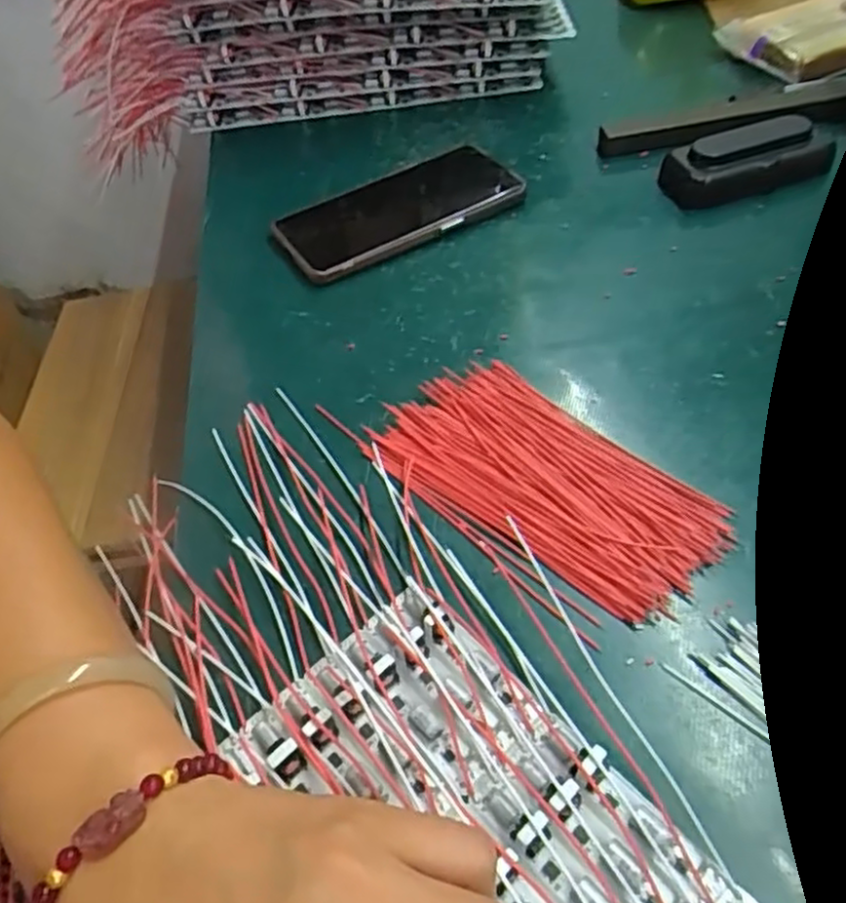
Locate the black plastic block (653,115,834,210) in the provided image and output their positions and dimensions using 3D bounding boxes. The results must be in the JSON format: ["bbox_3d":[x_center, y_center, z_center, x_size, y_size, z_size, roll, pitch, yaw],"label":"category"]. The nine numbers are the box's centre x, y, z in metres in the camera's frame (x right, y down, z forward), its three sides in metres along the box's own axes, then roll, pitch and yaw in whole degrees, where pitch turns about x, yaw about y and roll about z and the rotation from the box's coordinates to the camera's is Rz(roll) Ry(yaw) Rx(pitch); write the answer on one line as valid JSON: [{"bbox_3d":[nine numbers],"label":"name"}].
[{"bbox_3d":[0.213,-0.190,0.462,0.105,0.035,0.044,-17,54,-3],"label":"black plastic block"}]

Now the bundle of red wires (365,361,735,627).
[{"bbox_3d":[0.054,0.012,0.325,0.082,0.009,0.159,-42,59,-19],"label":"bundle of red wires"}]

